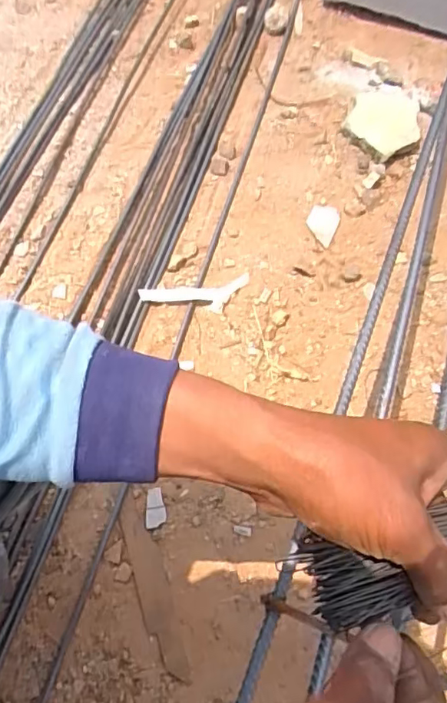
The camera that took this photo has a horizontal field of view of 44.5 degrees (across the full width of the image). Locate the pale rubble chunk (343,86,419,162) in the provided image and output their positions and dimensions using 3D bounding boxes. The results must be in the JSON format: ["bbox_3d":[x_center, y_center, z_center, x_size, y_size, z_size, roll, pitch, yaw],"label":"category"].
[{"bbox_3d":[0.250,-0.357,0.840,0.108,0.021,0.154,30,68,11],"label":"pale rubble chunk"}]

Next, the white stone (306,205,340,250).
[{"bbox_3d":[0.139,-0.180,0.769,0.044,0.007,0.062,24,67,8],"label":"white stone"}]

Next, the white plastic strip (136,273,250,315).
[{"bbox_3d":[-0.034,-0.070,0.717,0.146,0.011,0.050,-11,67,-7],"label":"white plastic strip"}]

